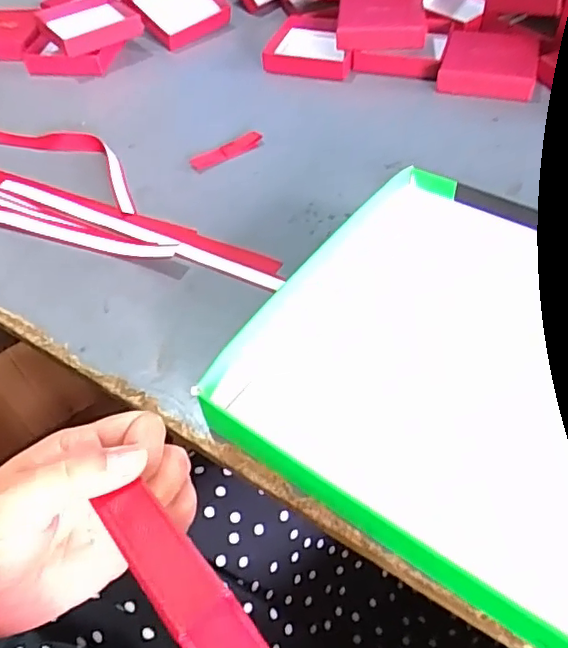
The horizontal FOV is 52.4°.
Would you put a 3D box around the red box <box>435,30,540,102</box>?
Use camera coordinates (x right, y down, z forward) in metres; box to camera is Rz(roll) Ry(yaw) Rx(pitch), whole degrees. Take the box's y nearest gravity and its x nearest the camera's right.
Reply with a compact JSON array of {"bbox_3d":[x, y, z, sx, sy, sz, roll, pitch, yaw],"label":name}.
[{"bbox_3d":[0.209,-0.266,0.589,0.091,0.022,0.110,13,53,15],"label":"red box"}]

